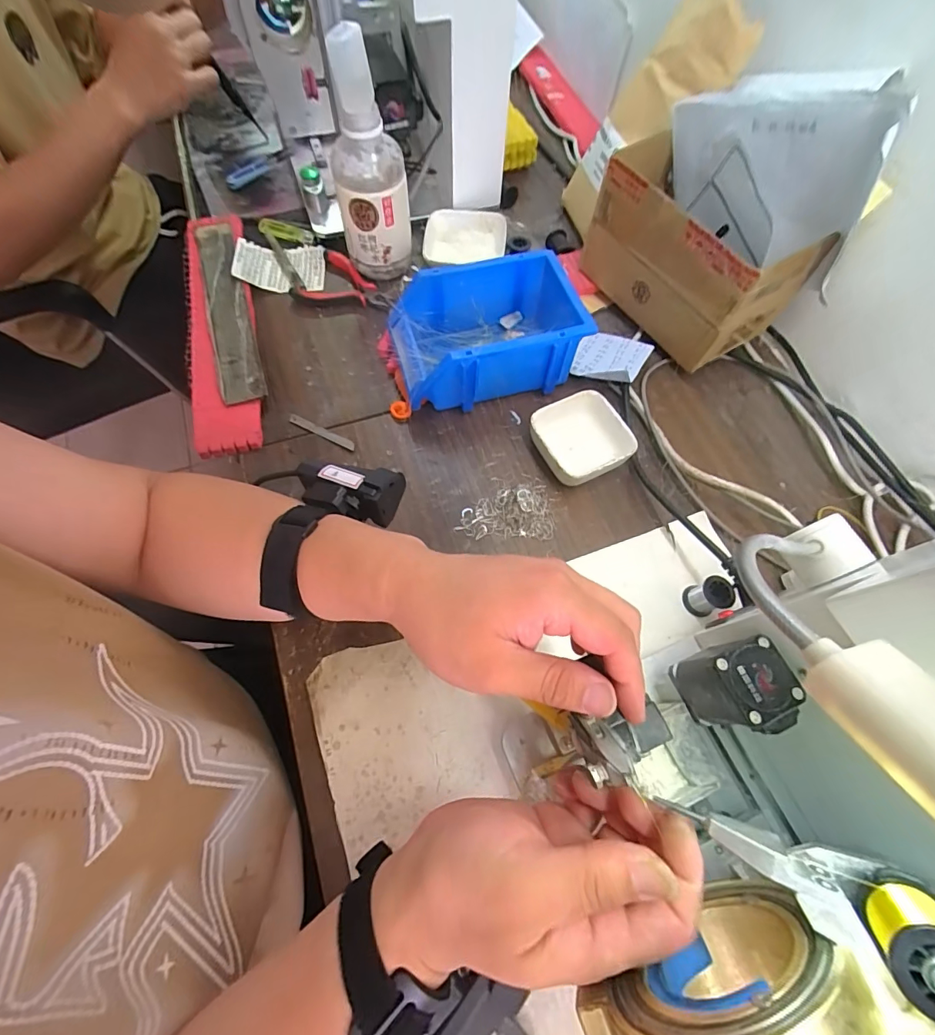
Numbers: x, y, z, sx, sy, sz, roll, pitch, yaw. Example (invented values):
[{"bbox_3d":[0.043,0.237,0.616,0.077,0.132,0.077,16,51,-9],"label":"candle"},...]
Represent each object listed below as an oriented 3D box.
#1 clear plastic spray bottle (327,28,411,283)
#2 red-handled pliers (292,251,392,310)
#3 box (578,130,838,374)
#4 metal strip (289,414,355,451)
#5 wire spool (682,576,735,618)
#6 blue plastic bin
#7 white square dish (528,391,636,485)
[{"bbox_3d":[-0.104,-0.365,0.477,0.076,0.203,0.078,-6,65,-4],"label":"clear plastic spray bottle"},{"bbox_3d":[-0.146,-0.272,0.536,0.112,0.020,0.078,29,67,12],"label":"red-handled pliers"},{"bbox_3d":[0.231,-0.273,0.481,0.114,0.137,0.207,-32,69,-15],"label":"box"},{"bbox_3d":[-0.148,-0.086,0.452,0.078,0.004,0.009,25,80,11],"label":"metal strip"},{"bbox_3d":[0.201,0.066,0.374,0.024,0.034,0.027,-22,67,-11],"label":"wire spool"},{"bbox_3d":[0.026,-0.189,0.457,0.194,0.072,0.125,-13,65,-7],"label":"blue plastic bin"},{"bbox_3d":[0.111,-0.076,0.442,0.086,0.031,0.086,-25,67,-12],"label":"white square dish"}]

